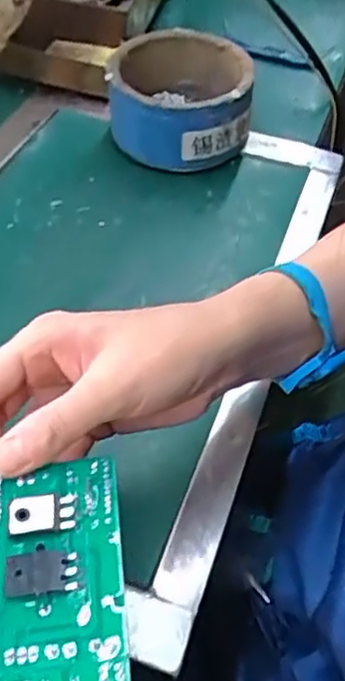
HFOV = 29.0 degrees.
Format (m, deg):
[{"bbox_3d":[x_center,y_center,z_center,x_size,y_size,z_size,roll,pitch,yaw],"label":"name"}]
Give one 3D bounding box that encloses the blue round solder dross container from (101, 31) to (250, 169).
[{"bbox_3d":[0.007,-0.209,0.580,0.114,0.075,0.128,4,48,0],"label":"blue round solder dross container"}]

